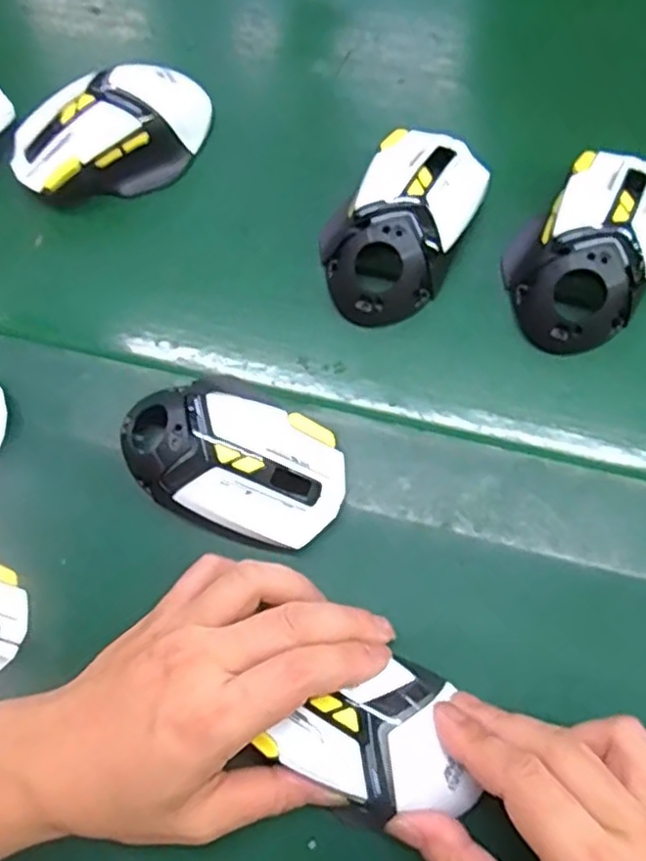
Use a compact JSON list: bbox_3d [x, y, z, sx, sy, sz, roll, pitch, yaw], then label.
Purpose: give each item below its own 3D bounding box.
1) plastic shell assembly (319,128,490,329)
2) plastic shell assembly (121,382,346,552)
[{"bbox_3d":[0.043,-0.118,0.380,0.074,0.036,0.120,26,78,10],"label":"plastic shell assembly"},{"bbox_3d":[-0.049,0.016,0.342,0.121,0.043,0.070,23,78,9],"label":"plastic shell assembly"}]

